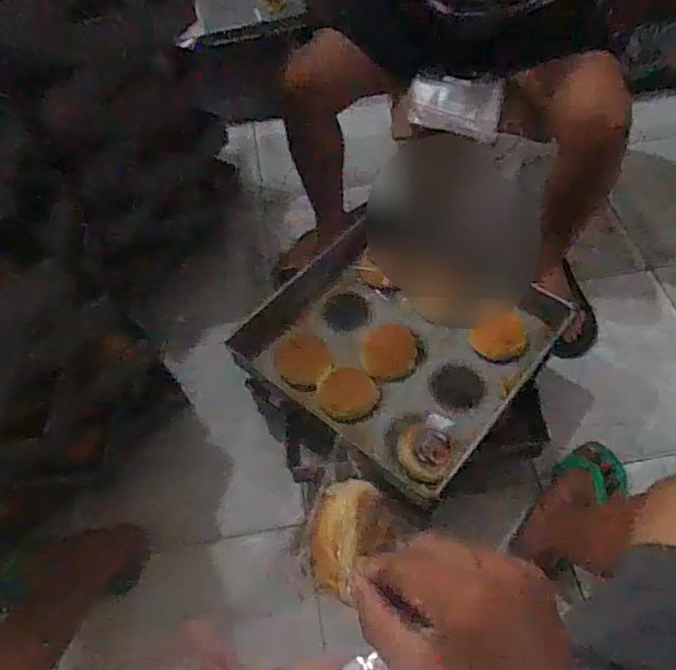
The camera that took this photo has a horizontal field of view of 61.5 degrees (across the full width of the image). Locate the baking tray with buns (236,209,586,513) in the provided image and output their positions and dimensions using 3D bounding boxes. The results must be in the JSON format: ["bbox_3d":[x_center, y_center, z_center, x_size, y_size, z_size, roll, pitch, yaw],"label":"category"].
[{"bbox_3d":[0.103,0.006,0.958,0.416,0.067,0.413,34,64,24],"label":"baking tray with buns"}]

